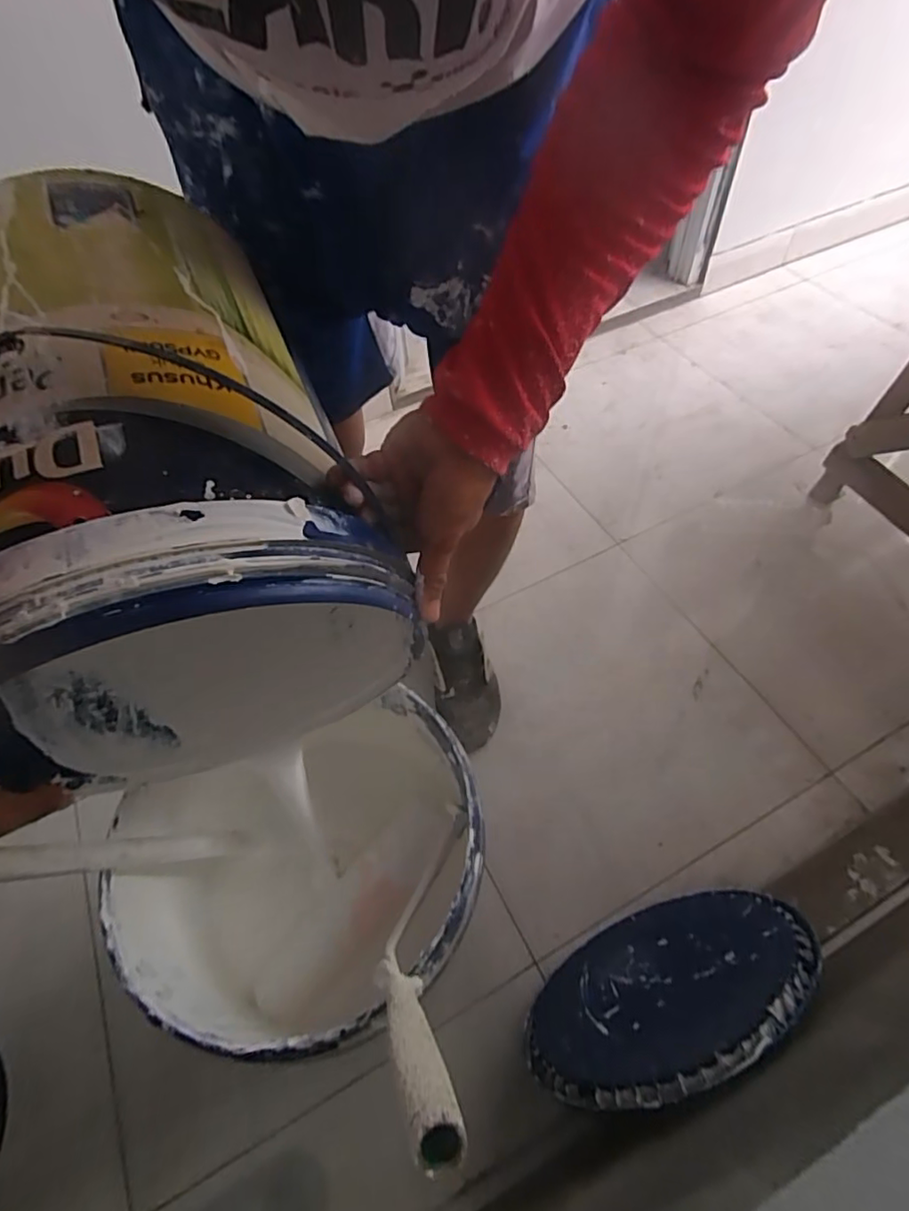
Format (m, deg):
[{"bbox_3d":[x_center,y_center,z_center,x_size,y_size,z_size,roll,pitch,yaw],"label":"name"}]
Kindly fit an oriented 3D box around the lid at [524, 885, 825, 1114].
[{"bbox_3d":[0.209,0.383,0.588,0.287,0.296,0.014,-25,82,-13],"label":"lid"}]

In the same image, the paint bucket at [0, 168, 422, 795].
[{"bbox_3d":[-0.227,-0.051,0.433,0.280,0.318,0.340,-25,59,-14],"label":"paint bucket"}]

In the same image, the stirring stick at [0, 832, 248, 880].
[{"bbox_3d":[-0.265,0.197,0.457,0.018,0.295,0.021,-45,63,1],"label":"stirring stick"}]

